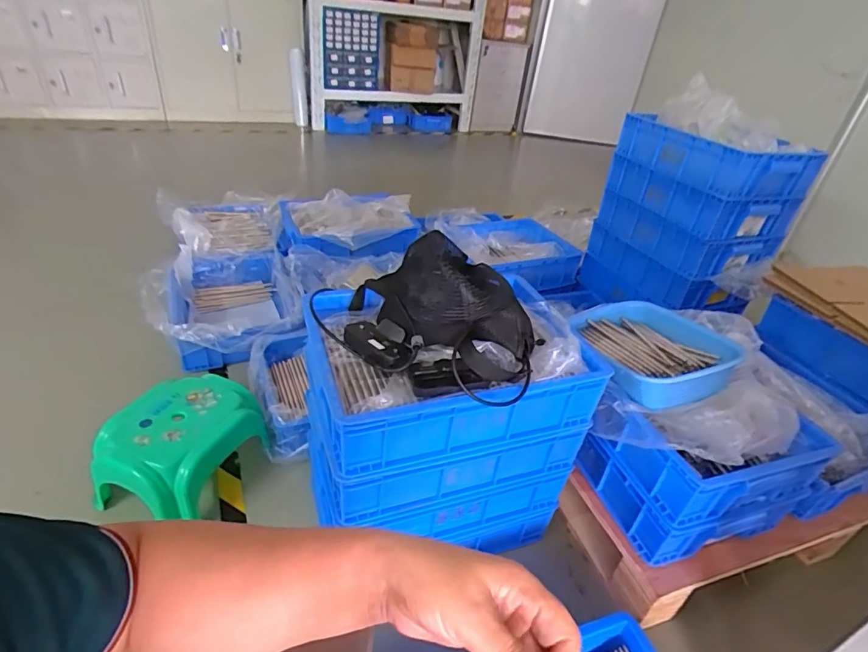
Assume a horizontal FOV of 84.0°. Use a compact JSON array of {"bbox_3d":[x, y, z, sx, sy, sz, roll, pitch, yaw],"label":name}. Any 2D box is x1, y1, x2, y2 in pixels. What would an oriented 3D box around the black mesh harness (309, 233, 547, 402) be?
[{"bbox_3d":[0.009,-0.035,0.708,0.289,0.127,0.274,11,34,5],"label":"black mesh harness"}]

